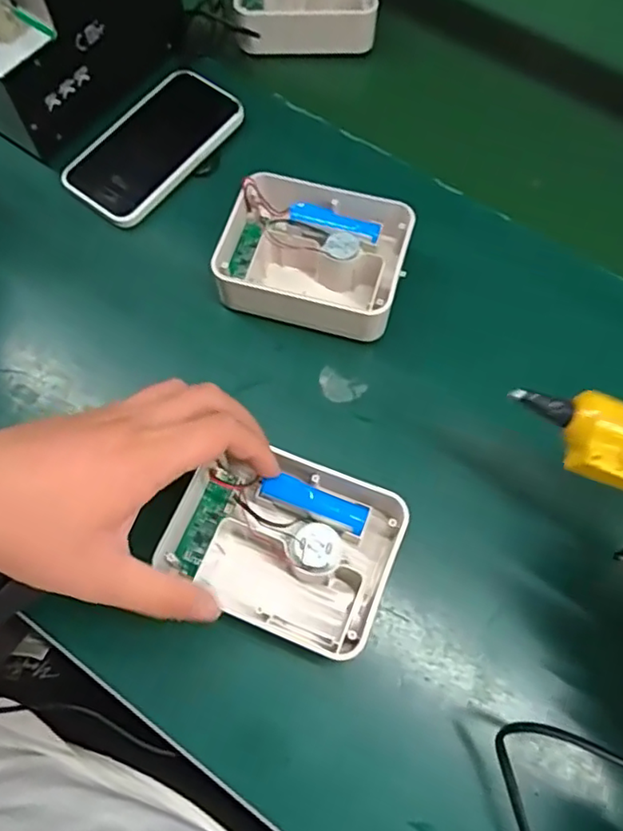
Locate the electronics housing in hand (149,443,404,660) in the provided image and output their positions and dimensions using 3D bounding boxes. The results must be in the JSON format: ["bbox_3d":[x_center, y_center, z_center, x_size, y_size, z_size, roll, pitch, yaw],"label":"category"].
[{"bbox_3d":[-0.018,0.077,0.362,0.129,0.041,0.101,21,70,8],"label":"electronics housing in hand"}]

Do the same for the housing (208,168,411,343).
[{"bbox_3d":[0.002,-0.113,0.438,0.128,0.042,0.107,12,69,5],"label":"housing"}]

